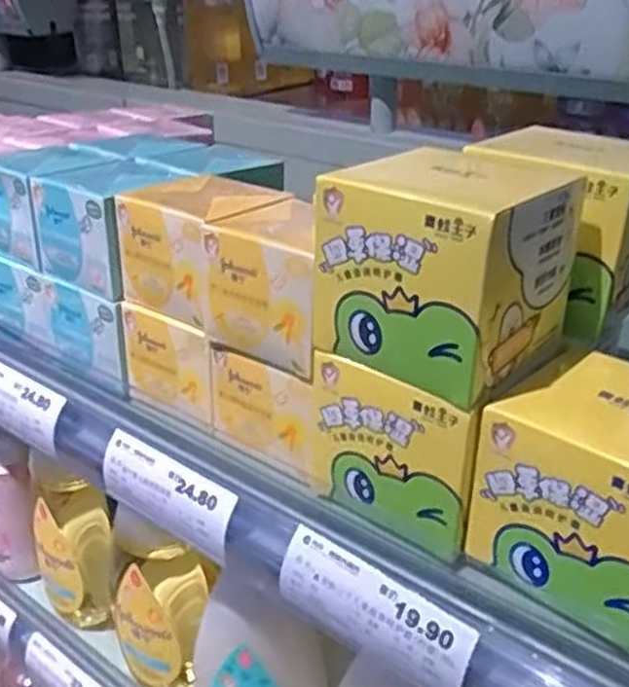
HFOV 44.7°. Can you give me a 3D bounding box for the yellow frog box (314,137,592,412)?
[{"bbox_3d":[0.053,-0.031,0.300,0.074,0.078,0.076,20,33,35],"label":"yellow frog box"}]

